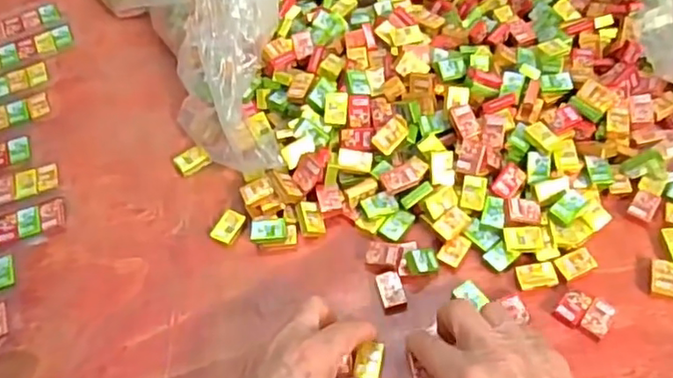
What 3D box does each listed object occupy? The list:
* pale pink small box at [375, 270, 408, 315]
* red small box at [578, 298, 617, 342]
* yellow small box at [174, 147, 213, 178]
[{"bbox_3d":[0.038,0.072,0.429,0.017,0.010,0.027,-15,57,-6],"label":"pale pink small box"},{"bbox_3d":[0.172,0.085,0.405,0.015,0.009,0.026,32,64,22],"label":"red small box"},{"bbox_3d":[-0.116,-0.022,0.499,0.026,0.006,0.019,-32,60,-16],"label":"yellow small box"}]

